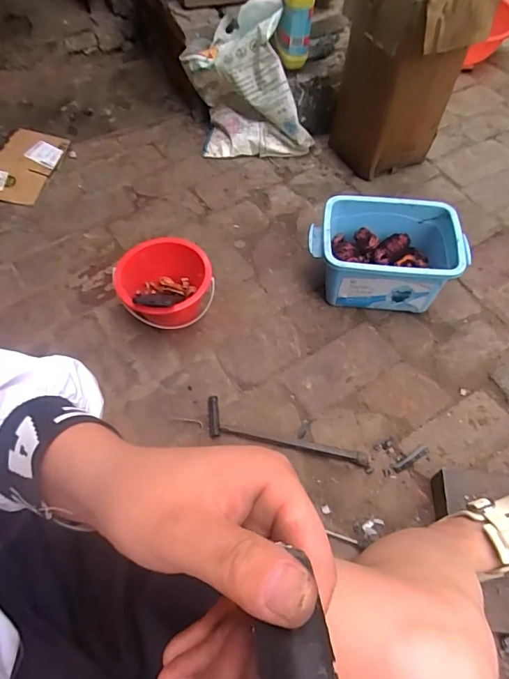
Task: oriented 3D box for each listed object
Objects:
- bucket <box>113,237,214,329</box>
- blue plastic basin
[{"bbox_3d":[-0.177,-0.103,0.931,0.181,0.139,0.167,-1,58,1],"label":"bucket"},{"bbox_3d":[0.261,-0.163,0.930,0.295,0.166,0.183,4,58,4],"label":"blue plastic basin"}]

